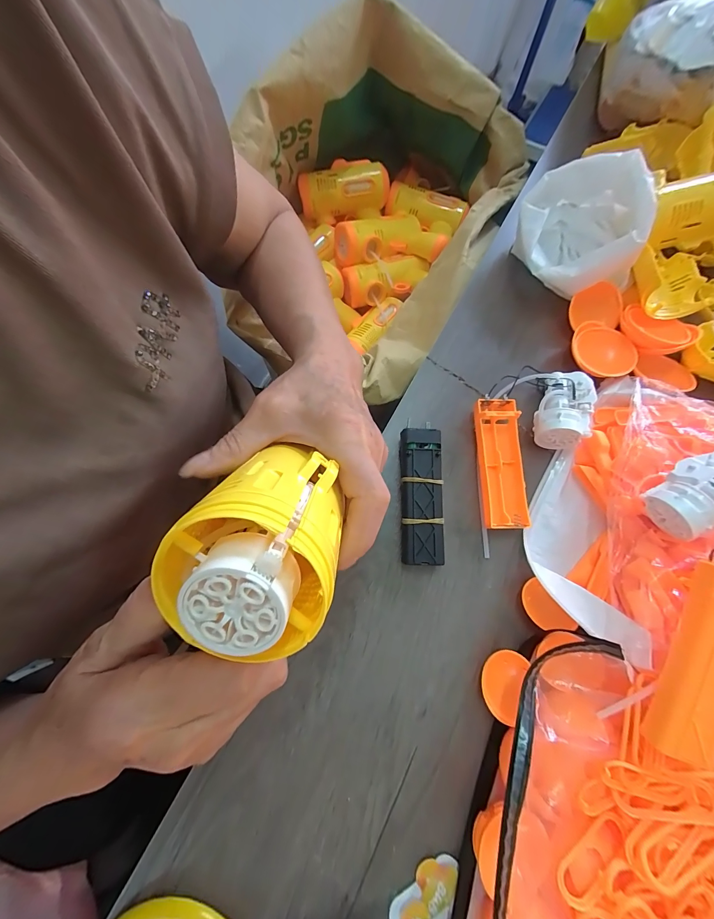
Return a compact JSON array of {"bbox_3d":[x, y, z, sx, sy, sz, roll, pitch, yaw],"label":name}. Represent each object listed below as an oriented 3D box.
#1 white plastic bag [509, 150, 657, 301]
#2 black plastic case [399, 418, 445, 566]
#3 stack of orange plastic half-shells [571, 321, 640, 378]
[{"bbox_3d":[0.212,-0.220,0.321,0.106,0.076,0.119,6,74,1],"label":"white plastic bag"},{"bbox_3d":[0.053,0.029,0.270,0.033,0.027,0.109,0,72,2],"label":"black plastic case"},{"bbox_3d":[0.236,-0.104,0.314,0.054,0.013,0.058,7,74,0],"label":"stack of orange plastic half-shells"}]

